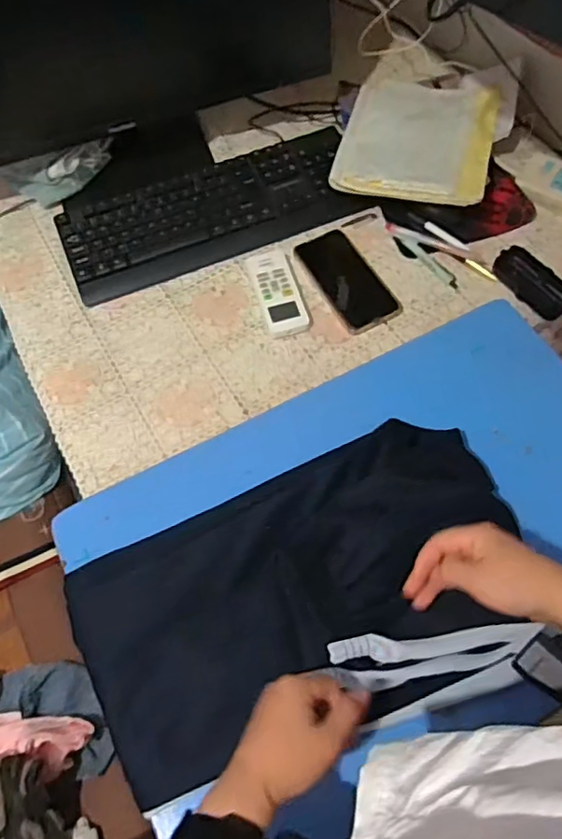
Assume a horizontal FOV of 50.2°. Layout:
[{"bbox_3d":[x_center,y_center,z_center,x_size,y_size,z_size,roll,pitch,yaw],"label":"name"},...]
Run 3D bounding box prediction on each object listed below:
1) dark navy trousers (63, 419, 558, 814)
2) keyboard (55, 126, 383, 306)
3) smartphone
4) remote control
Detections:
[{"bbox_3d":[0.026,0.166,0.568,0.424,0.060,0.258,-25,63,-10],"label":"dark navy trousers"},{"bbox_3d":[-0.095,-0.296,0.851,0.417,0.035,0.157,-21,62,-7],"label":"keyboard"},{"bbox_3d":[0.087,-0.188,0.798,0.081,0.007,0.166,-26,63,-10],"label":"smartphone"},{"bbox_3d":[-0.004,-0.172,0.792,0.054,0.017,0.139,-16,62,-5],"label":"remote control"}]

